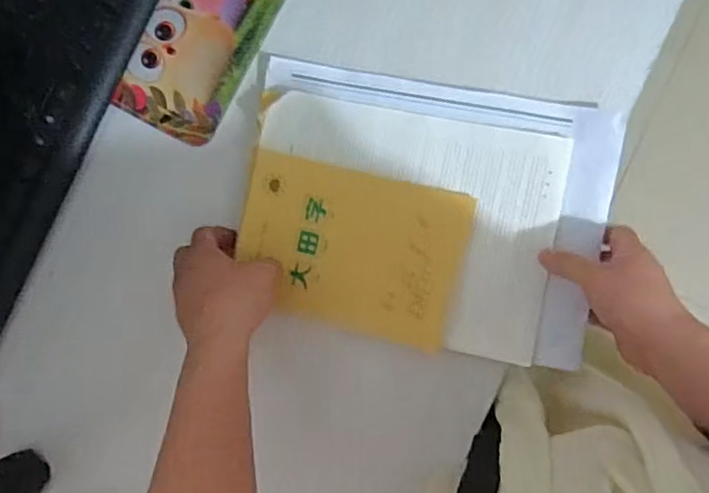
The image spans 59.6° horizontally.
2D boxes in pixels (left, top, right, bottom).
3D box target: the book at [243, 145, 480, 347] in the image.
[{"bbox_3d":[-0.004,0.002,0.508,0.182,0.011,0.125,14,90,6],"label":"book"}]

